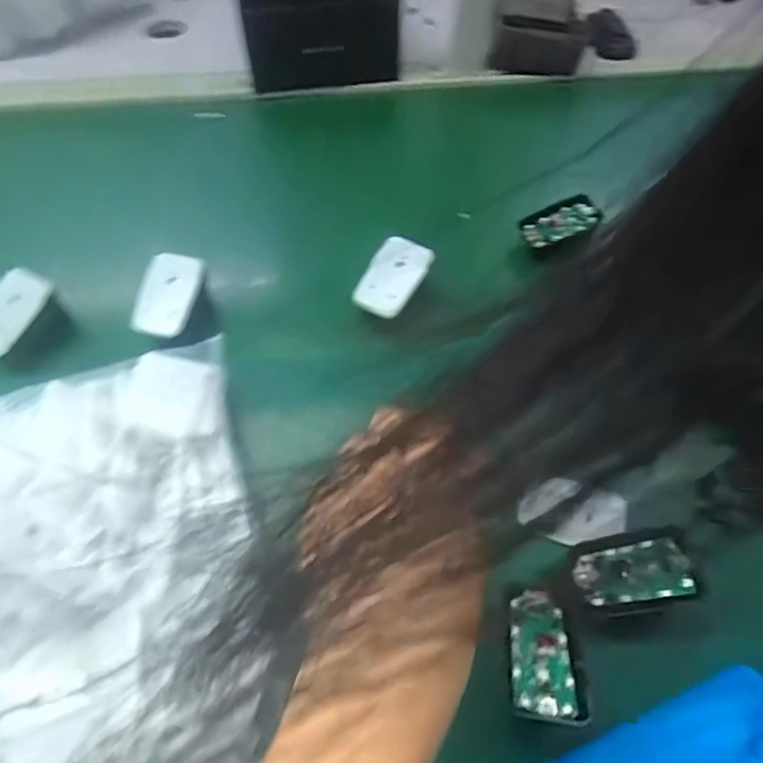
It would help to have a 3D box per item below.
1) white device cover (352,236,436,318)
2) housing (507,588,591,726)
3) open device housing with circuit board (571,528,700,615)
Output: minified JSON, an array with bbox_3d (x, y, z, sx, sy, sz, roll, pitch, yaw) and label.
[{"bbox_3d":[0.008,-0.087,0.422,0.045,0.008,0.068,31,82,13],"label":"white device cover"},{"bbox_3d":[0.090,0.148,0.280,0.038,0.017,0.065,5,56,5],"label":"housing"},{"bbox_3d":[0.151,0.114,0.304,0.065,0.014,0.041,-6,56,-2],"label":"open device housing with circuit board"}]

